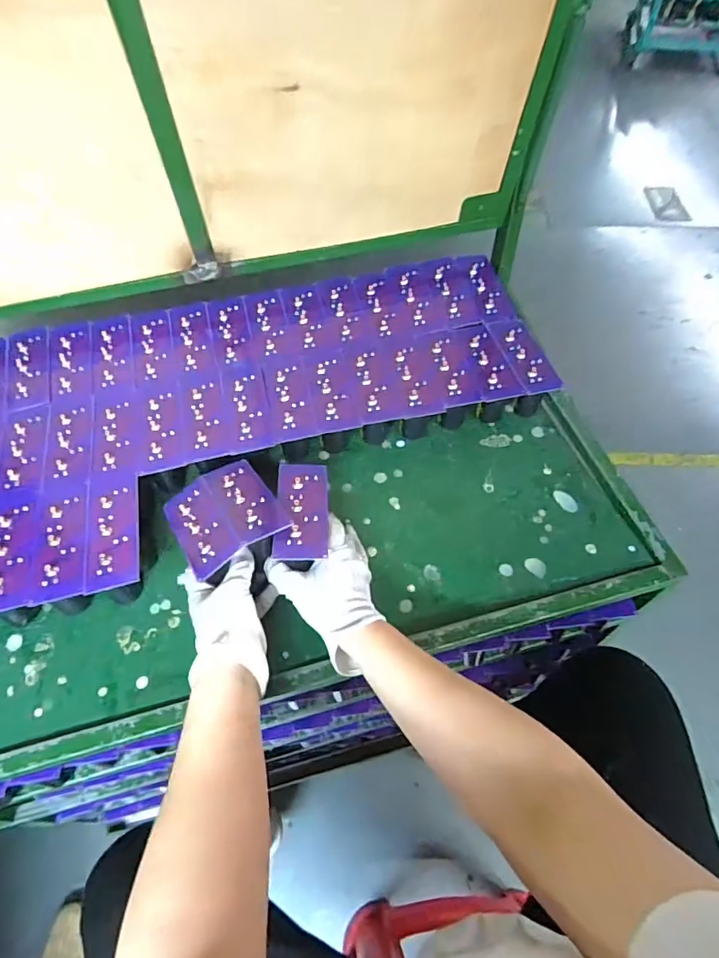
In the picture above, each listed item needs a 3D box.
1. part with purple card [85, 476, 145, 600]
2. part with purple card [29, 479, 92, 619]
[{"bbox_3d":[-0.264,0.066,0.555,0.053,0.052,0.135,-13,56,-7],"label":"part with purple card"},{"bbox_3d":[-0.317,0.078,0.551,0.055,0.055,0.141,-12,56,-6],"label":"part with purple card"}]

